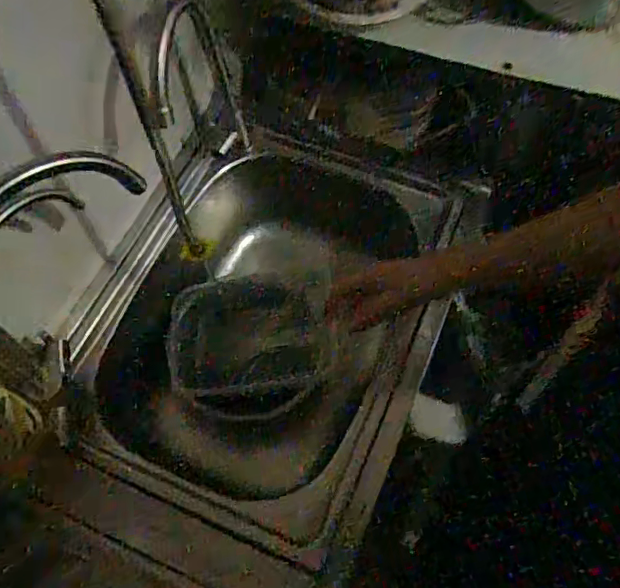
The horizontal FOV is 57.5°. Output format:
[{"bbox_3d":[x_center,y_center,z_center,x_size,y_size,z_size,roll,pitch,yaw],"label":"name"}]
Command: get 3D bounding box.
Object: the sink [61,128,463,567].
[{"bbox_3d":[-0.049,0.033,0.733,0.389,0.154,0.487,19,65,9],"label":"sink"}]

